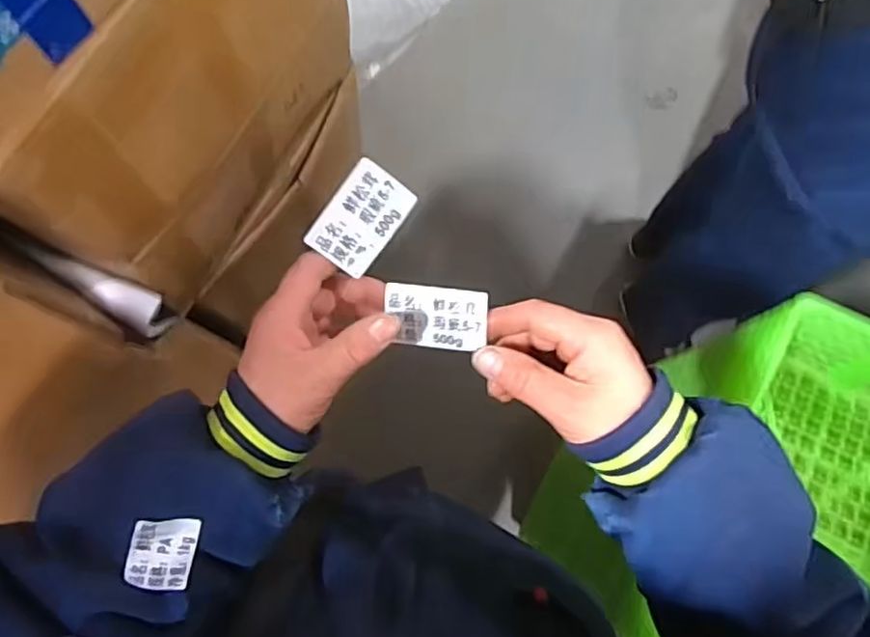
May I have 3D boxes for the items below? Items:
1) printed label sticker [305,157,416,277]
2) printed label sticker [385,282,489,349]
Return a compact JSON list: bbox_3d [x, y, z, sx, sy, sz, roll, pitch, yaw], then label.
[{"bbox_3d":[-0.042,-0.059,0.375,0.041,0.004,0.060,35,87,-20],"label":"printed label sticker"},{"bbox_3d":[0.001,0.000,0.377,0.057,0.004,0.038,5,114,12],"label":"printed label sticker"}]

